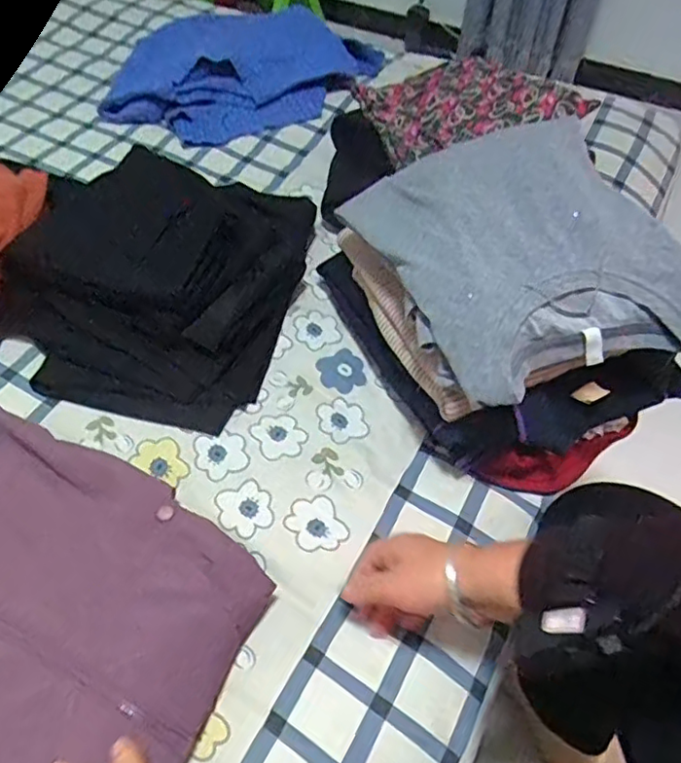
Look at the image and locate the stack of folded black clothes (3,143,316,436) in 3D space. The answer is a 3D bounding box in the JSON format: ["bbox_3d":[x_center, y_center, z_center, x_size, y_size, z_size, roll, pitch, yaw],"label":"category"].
[{"bbox_3d":[-0.216,-0.134,0.727,0.308,0.108,0.332,12,55,7],"label":"stack of folded black clothes"}]

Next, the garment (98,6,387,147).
[{"bbox_3d":[-0.146,-0.487,0.989,0.437,0.102,0.194,-23,58,-17],"label":"garment"}]

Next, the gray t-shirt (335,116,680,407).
[{"bbox_3d":[0.176,-0.132,0.597,0.266,0.073,0.280,-20,57,-15],"label":"gray t-shirt"}]

